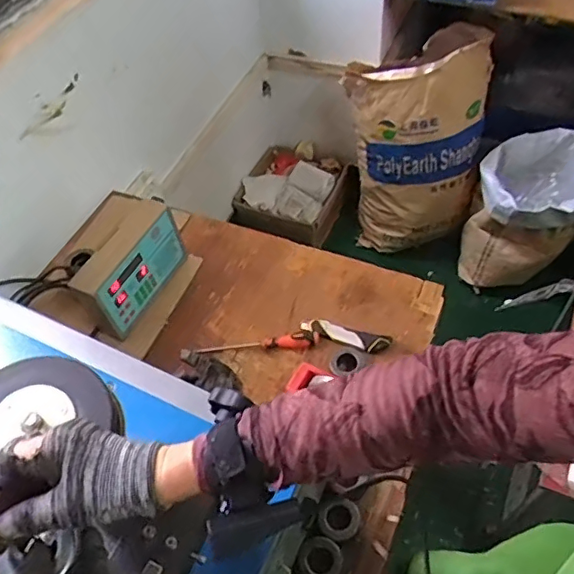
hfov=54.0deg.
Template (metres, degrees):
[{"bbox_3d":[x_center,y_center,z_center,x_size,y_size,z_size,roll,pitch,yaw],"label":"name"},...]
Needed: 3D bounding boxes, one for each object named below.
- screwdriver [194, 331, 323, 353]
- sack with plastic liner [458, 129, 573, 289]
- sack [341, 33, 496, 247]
[{"bbox_3d":[-0.052,0.101,1.019,0.219,0.031,0.026,-4,53,2],"label":"screwdriver"},{"bbox_3d":[0.742,-0.242,1.734,0.305,0.391,0.377,24,59,21],"label":"sack with plastic liner"},{"bbox_3d":[0.392,-0.431,1.742,0.401,0.594,0.304,11,55,13],"label":"sack"}]

